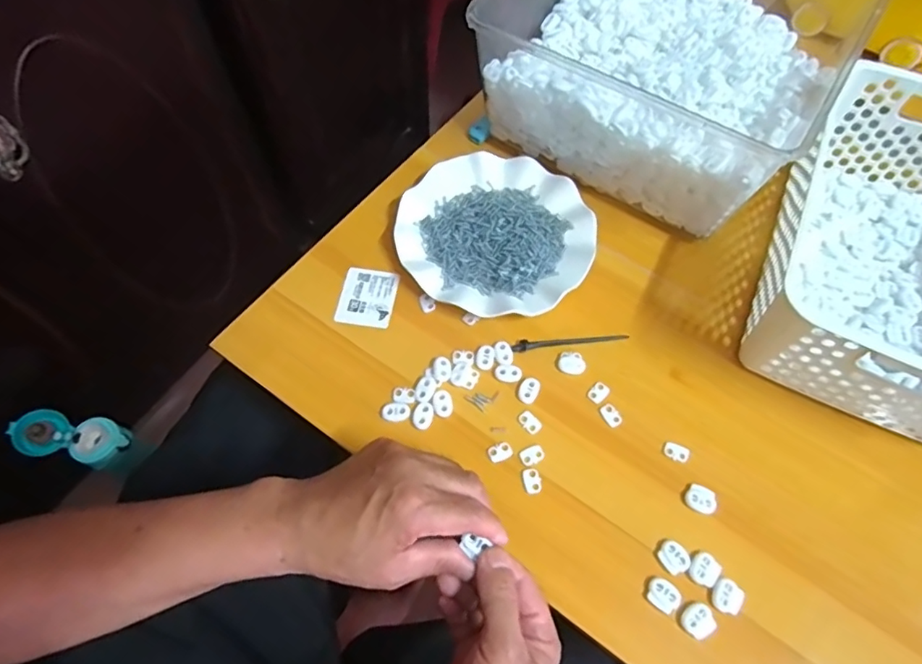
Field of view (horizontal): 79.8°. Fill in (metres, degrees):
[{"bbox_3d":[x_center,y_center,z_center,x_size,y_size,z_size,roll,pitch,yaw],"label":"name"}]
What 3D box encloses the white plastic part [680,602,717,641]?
[{"bbox_3d":[0.162,0.197,0.376,0.018,0.008,0.022,41,68,18],"label":"white plastic part"}]

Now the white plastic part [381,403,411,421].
[{"bbox_3d":[-0.053,0.065,0.449,0.024,0.004,0.015,-4,62,-4],"label":"white plastic part"}]

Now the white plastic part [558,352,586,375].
[{"bbox_3d":[0.095,0.026,0.471,0.022,0.004,0.020,1,62,-1],"label":"white plastic part"}]

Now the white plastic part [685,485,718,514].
[{"bbox_3d":[0.182,0.127,0.419,0.022,0.005,0.020,26,64,12],"label":"white plastic part"}]

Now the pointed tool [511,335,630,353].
[{"bbox_3d":[0.096,0.008,0.484,0.103,0.005,0.010,-5,62,-5],"label":"pointed tool"}]

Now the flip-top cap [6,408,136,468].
[{"bbox_3d":[-0.512,0.140,0.727,0.129,0.030,0.060,15,59,-22],"label":"flip-top cap"}]

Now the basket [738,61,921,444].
[{"bbox_3d":[0.378,-0.067,0.468,0.194,0.115,0.304,27,64,12],"label":"basket"}]

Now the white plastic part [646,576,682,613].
[{"bbox_3d":[0.142,0.184,0.385,0.021,0.005,0.018,35,66,16],"label":"white plastic part"}]

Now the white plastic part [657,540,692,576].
[{"bbox_3d":[0.155,0.164,0.401,0.020,0.004,0.022,-28,66,-16],"label":"white plastic part"}]

